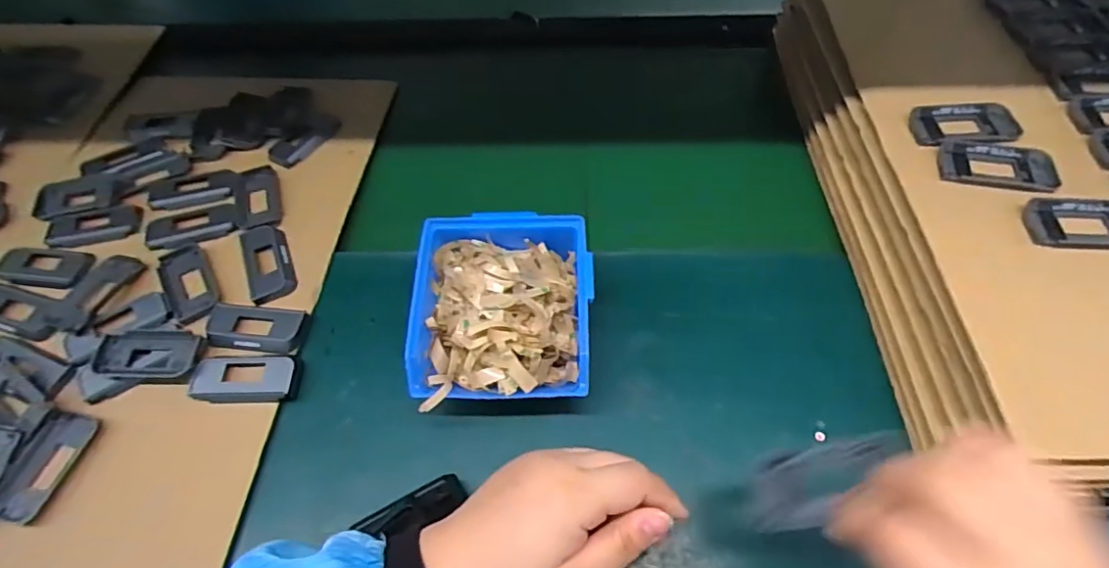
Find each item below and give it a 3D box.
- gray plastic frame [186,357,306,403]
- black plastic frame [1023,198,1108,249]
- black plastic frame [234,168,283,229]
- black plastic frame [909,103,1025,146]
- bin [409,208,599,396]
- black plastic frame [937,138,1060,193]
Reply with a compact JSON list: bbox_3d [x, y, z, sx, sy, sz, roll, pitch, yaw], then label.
[{"bbox_3d":[-0.229,0.070,0.423,0.077,0.013,0.033,-2,57,1],"label":"gray plastic frame"},{"bbox_3d":[0.361,-0.042,0.385,0.080,0.007,0.039,3,59,5],"label":"black plastic frame"},{"bbox_3d":[-0.265,-0.079,0.512,0.035,0.010,0.067,-16,57,-8],"label":"black plastic frame"},{"bbox_3d":[0.315,-0.125,0.444,0.078,0.005,0.043,-6,59,0],"label":"black plastic frame"},{"bbox_3d":[-0.035,0.020,0.421,0.121,0.064,0.142,0,57,2],"label":"bin"},{"bbox_3d":[0.322,-0.088,0.418,0.077,0.004,0.045,7,59,7],"label":"black plastic frame"}]

